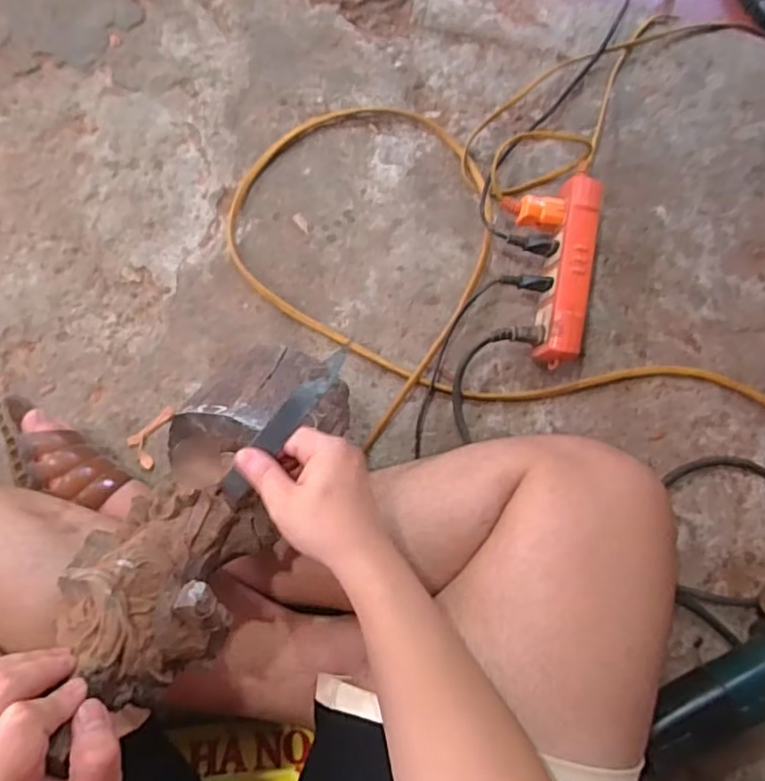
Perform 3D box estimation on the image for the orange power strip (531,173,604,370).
[{"bbox_3d":[0.194,-0.123,0.643,0.038,0.063,0.193,10,80,-4],"label":"orange power strip"}]

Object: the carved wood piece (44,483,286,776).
[{"bbox_3d":[-0.151,0.128,0.404,0.103,0.075,0.150,8,41,14],"label":"carved wood piece"}]

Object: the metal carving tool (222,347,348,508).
[{"bbox_3d":[-0.071,0.027,0.432,0.021,0.011,0.145,41,109,1],"label":"metal carving tool"}]

